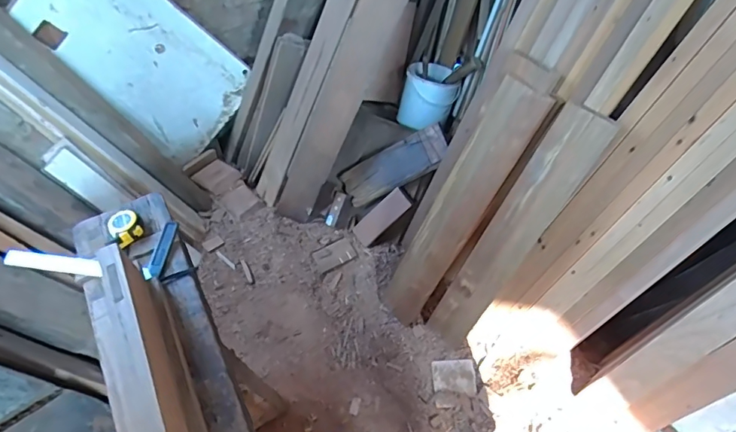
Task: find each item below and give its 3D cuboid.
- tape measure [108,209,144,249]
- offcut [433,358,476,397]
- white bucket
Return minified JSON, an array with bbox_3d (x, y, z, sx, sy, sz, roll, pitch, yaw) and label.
[{"bbox_3d":[-0.480,0.021,0.946,0.057,0.032,0.081,-28,61,-20],"label":"tape measure"},{"bbox_3d":[0.259,0.484,1.435,0.126,0.019,0.102,4,55,0],"label":"offcut"},{"bbox_3d":[0.213,-0.405,1.641,0.173,0.220,0.180,35,46,23],"label":"white bucket"}]

